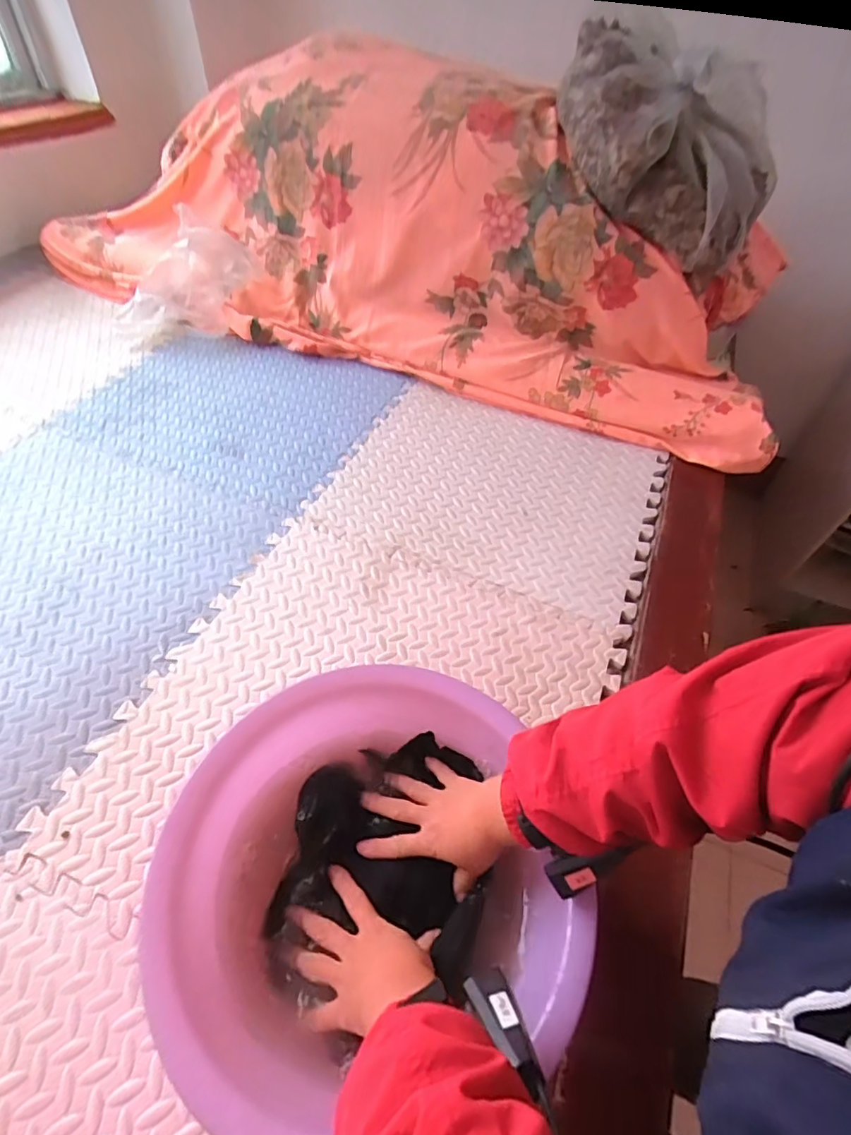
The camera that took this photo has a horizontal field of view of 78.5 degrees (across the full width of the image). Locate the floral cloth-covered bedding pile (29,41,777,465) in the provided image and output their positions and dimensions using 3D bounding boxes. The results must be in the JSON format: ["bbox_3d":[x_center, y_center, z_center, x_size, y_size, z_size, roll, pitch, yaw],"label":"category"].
[{"bbox_3d":[-0.065,-0.788,1.198,1.786,0.465,0.569,21,53,14],"label":"floral cloth-covered bedding pile"}]

